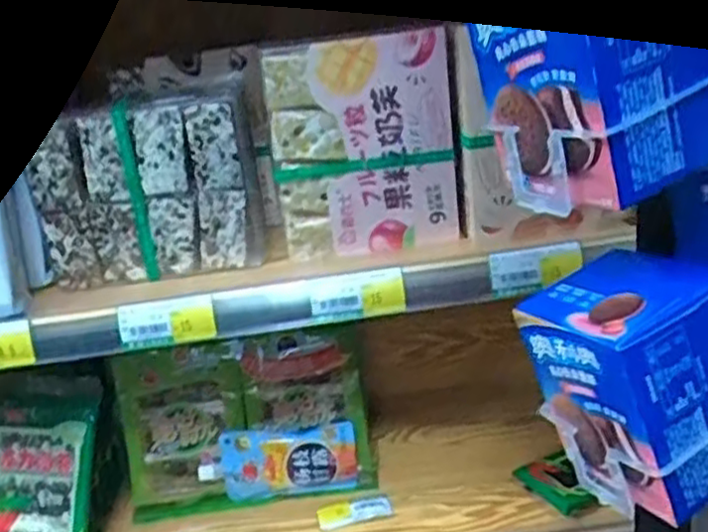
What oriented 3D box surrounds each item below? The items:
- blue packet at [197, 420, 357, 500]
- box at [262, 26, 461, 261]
[{"bbox_3d":[-0.086,0.222,0.847,0.174,0.075,0.027,-6,3,0],"label":"blue packet"},{"bbox_3d":[0.009,-0.103,0.638,0.158,0.180,0.037,-10,19,-7],"label":"box"}]

